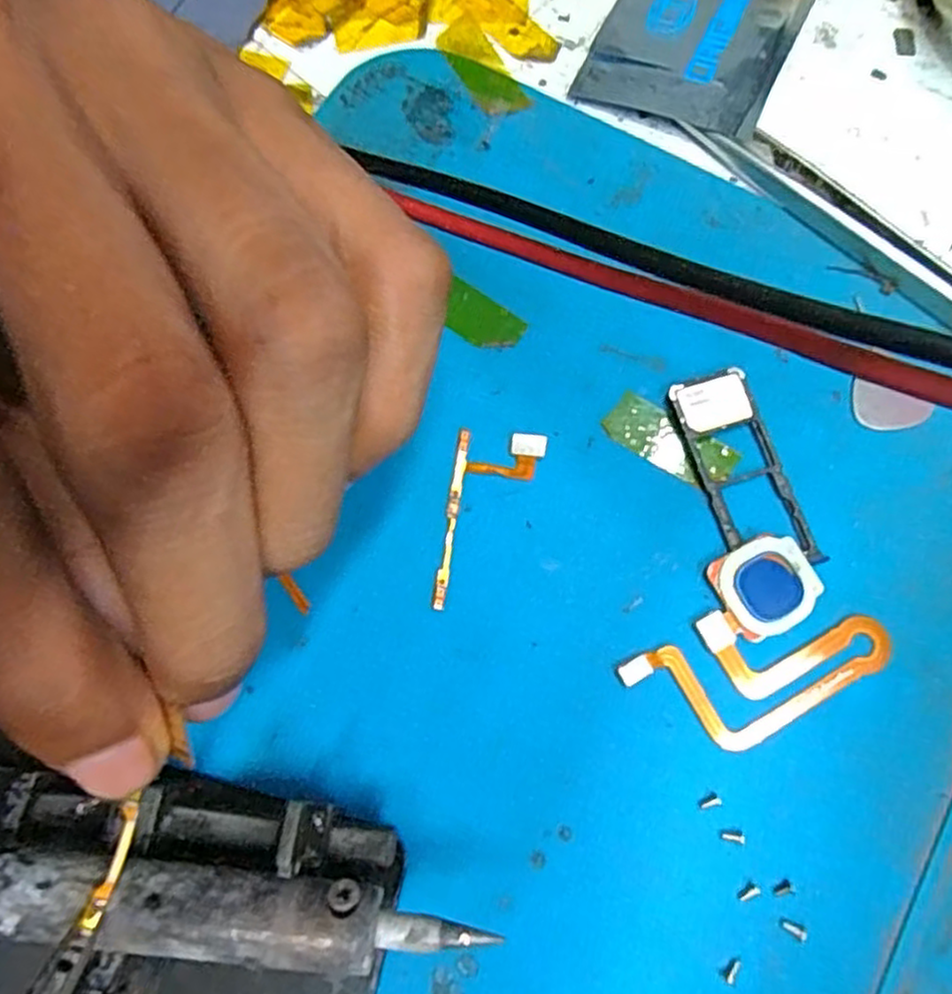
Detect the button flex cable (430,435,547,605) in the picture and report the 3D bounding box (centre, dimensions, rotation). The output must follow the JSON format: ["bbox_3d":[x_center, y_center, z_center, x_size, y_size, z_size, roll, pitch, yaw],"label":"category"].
[{"bbox_3d":[0.002,0.004,0.126,0.016,0.004,0.033,9,75,3],"label":"button flex cable"}]

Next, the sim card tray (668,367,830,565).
[{"bbox_3d":[0.048,-0.005,0.127,0.015,0.004,0.038,-18,76,-4],"label":"sim card tray"}]

